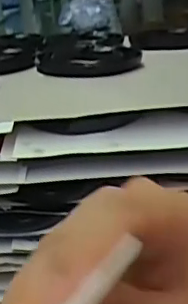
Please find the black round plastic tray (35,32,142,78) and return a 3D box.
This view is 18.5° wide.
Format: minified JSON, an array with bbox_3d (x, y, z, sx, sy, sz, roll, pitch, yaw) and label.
[{"bbox_3d":[-0.011,-0.126,0.711,0.145,0.039,0.161,-8,19,-5],"label":"black round plastic tray"}]

